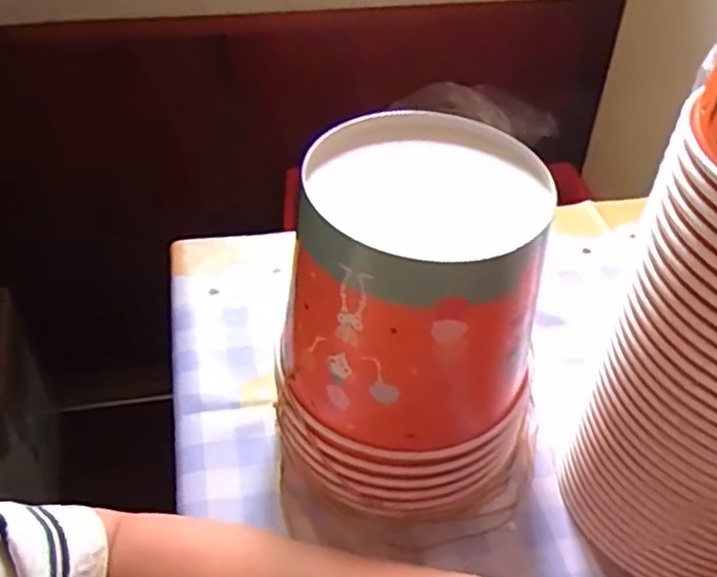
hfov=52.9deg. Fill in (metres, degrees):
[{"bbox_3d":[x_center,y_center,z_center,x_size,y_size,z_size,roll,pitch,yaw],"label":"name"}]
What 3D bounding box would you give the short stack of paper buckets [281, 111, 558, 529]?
[{"bbox_3d":[0.034,0.023,0.428,0.144,0.194,0.138,8,42,5],"label":"short stack of paper buckets"}]

